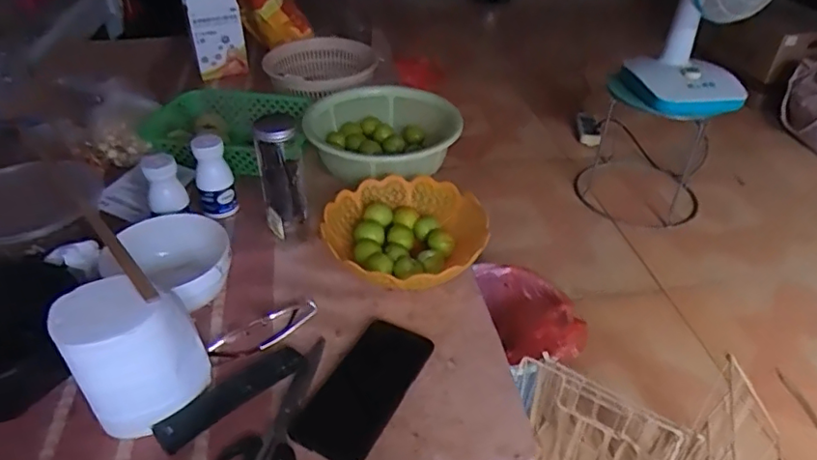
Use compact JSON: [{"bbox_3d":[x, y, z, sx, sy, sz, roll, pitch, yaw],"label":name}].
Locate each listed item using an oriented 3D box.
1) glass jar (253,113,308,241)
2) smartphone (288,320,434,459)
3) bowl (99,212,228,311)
[{"bbox_3d":[-0.157,-0.058,0.714,0.051,0.169,0.051,0,39,0],"label":"glass jar"},{"bbox_3d":[-0.042,0.154,0.564,0.075,0.009,0.160,19,43,22],"label":"smartphone"},{"bbox_3d":[-0.266,0.044,0.664,0.138,0.068,0.133,30,48,32],"label":"bowl"}]

